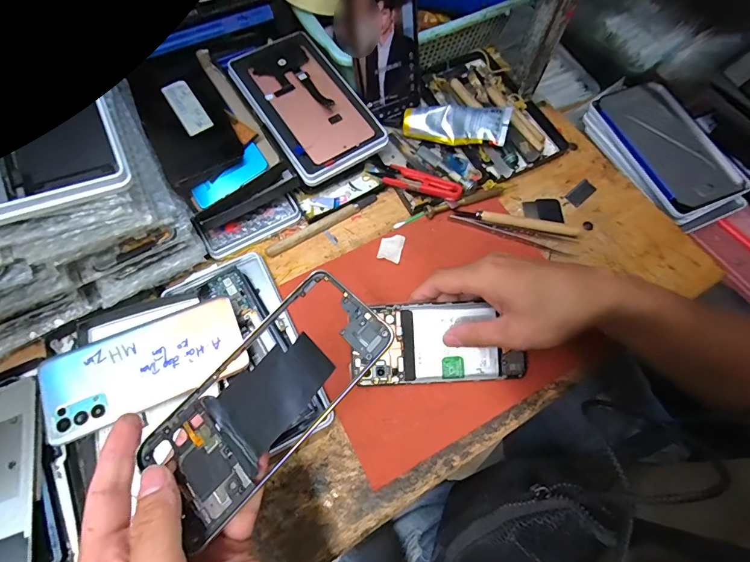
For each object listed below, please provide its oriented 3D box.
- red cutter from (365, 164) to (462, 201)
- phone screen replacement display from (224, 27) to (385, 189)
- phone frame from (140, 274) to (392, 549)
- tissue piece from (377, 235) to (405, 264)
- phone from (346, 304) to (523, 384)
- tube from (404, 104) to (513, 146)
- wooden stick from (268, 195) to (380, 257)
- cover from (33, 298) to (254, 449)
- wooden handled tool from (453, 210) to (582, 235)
[{"bbox_3d":[0.044,-0.107,0.417,0.099,0.019,0.025,22,70,5],"label":"red cutter"},{"bbox_3d":[-0.076,-0.195,0.419,0.101,0.013,0.183,-32,75,-11],"label":"phone screen replacement display"},{"bbox_3d":[-0.063,0.065,0.227,0.151,0.009,0.073,-46,64,-7],"label":"phone frame"},{"bbox_3d":[0.017,-0.034,0.393,0.023,0.005,0.030,16,69,3],"label":"tissue piece"},{"bbox_3d":[0.055,0.055,0.341,0.147,0.006,0.069,-3,87,0],"label":"phone"},{"bbox_3d":[0.090,-0.174,0.432,0.113,0.027,0.039,9,68,17],"label":"tube"},{"bbox_3d":[-0.055,-0.062,0.412,0.131,0.009,0.014,-29,73,-13],"label":"wooden stick"},{"bbox_3d":[-0.189,0.068,0.317,0.155,0.004,0.071,-22,73,-13],"label":"cover"},{"bbox_3d":[0.152,-0.064,0.411,0.128,0.008,0.012,10,69,1],"label":"wooden handled tool"}]

